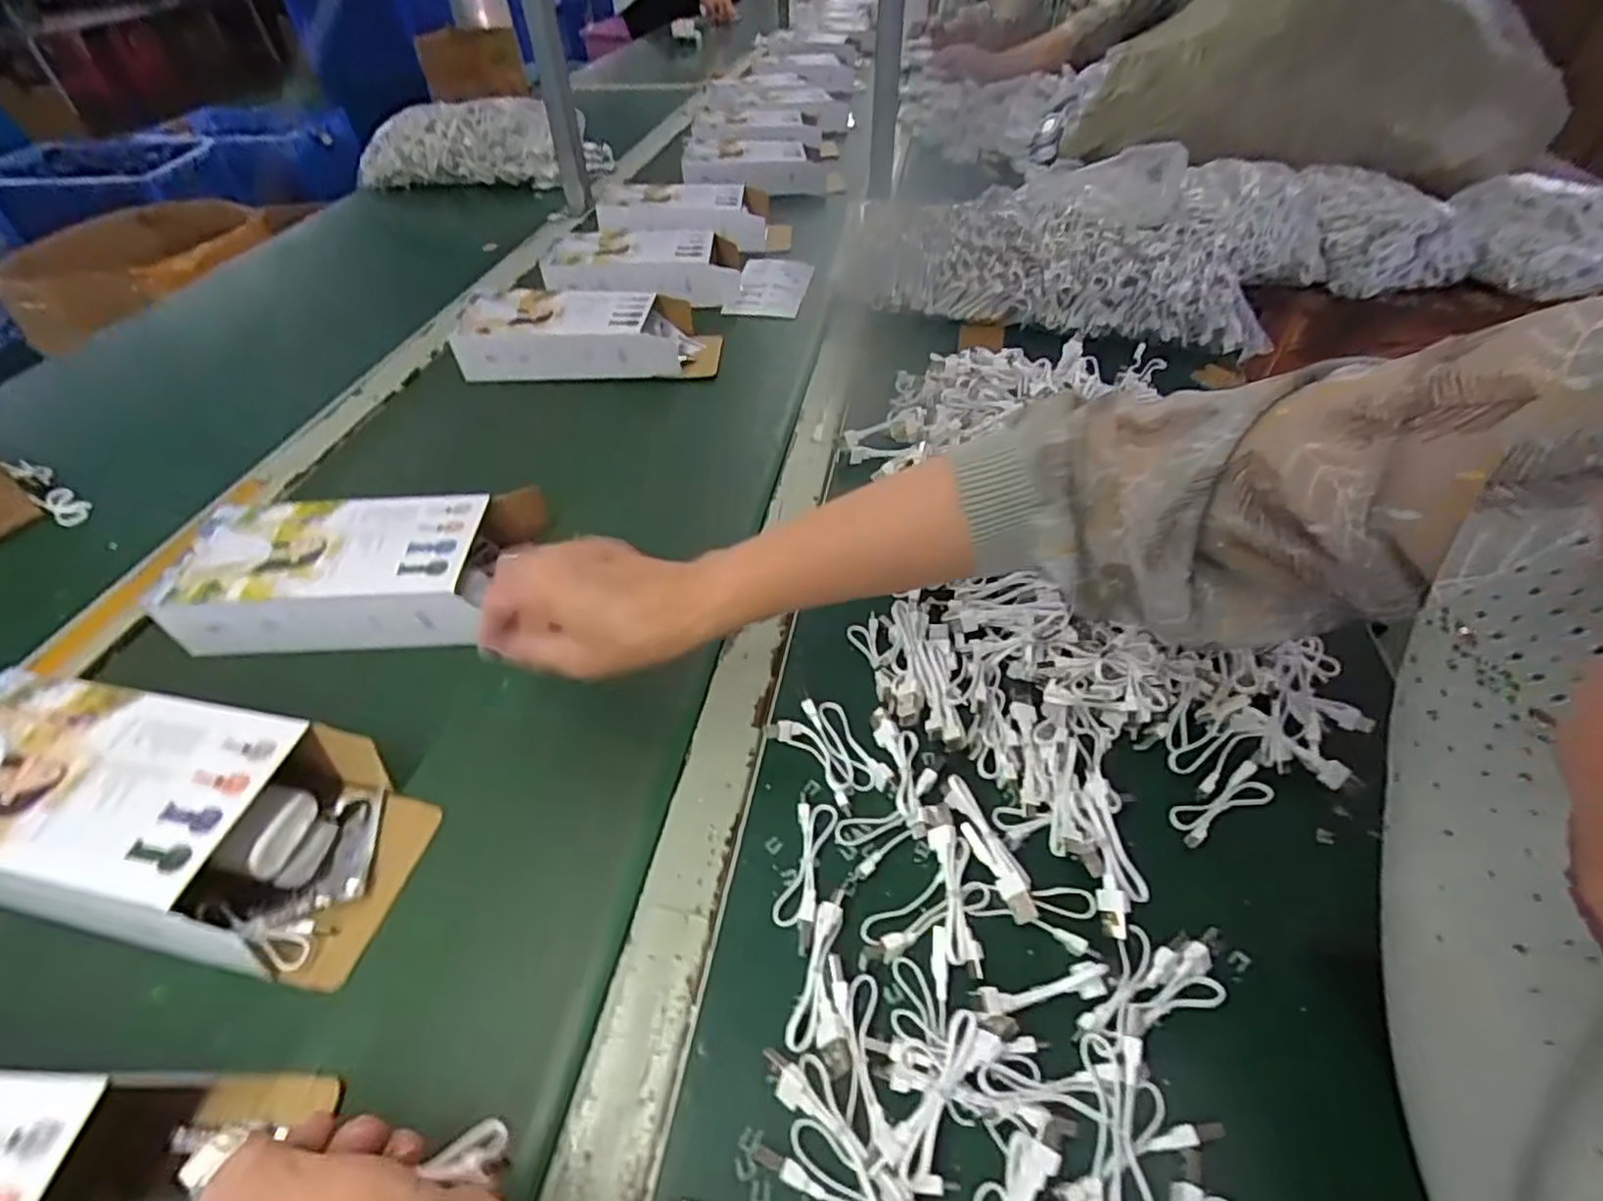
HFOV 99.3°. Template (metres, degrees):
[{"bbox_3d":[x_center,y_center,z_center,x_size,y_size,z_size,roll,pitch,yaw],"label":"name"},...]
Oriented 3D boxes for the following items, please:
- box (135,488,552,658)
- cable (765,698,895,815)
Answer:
[{"bbox_3d":[-0.298,-0.020,0.469,0.217,0.055,0.104,-5,47,-4],"label":"box"},{"bbox_3d":[0.017,0.089,0.394,0.048,0.013,0.069,-24,51,-20],"label":"cable"}]

